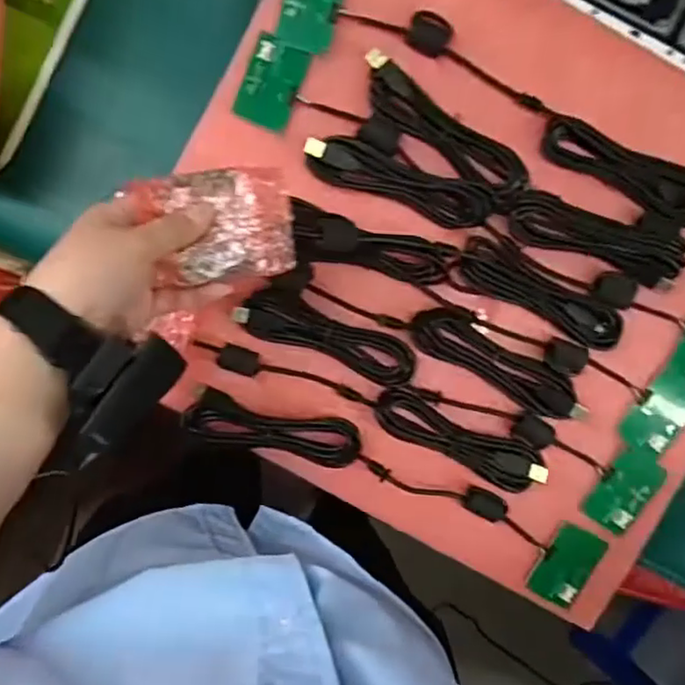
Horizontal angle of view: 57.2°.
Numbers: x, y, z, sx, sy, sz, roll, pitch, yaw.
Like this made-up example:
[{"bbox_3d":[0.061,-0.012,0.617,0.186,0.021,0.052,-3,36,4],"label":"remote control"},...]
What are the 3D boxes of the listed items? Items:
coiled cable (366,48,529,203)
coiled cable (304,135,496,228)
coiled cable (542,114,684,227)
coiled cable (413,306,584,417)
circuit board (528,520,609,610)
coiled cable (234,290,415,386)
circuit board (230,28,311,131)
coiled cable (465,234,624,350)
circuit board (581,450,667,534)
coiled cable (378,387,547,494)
[{"bbox_3d":[0.080,-0.168,0.496,0.156,0.014,0.034,37,93,-3],"label":"coiled cable"},{"bbox_3d":[0.046,-0.129,0.504,0.155,0.017,0.037,19,94,-2],"label":"coiled cable"},{"bbox_3d":[0.229,-0.137,0.501,0.146,0.022,0.036,27,94,-3],"label":"coiled cable"},{"bbox_3d":[0.129,0.017,0.512,0.154,0.017,0.038,30,93,-3],"label":"coiled cable"},{"bbox_3d":[0.194,0.192,0.539,0.043,0.008,0.066,30,93,-3],"label":"circuit board"},{"bbox_3d":[-0.012,-0.004,0.507,0.146,0.018,0.038,20,94,-2],"label":"coiled cable"},{"bbox_3d":[-0.057,-0.207,0.503,0.044,0.005,0.065,22,94,-2],"label":"circuit board"},{"bbox_3d":[0.160,-0.039,0.514,0.144,0.020,0.037,30,93,-3],"label":"coiled cable"},{"bbox_3d":[0.240,0.127,0.534,0.046,0.008,0.069,34,93,-3],"label":"circuit board"},{"bbox_3d":[0.097,0.079,0.512,0.147,0.020,0.040,28,94,-3],"label":"coiled cable"}]

